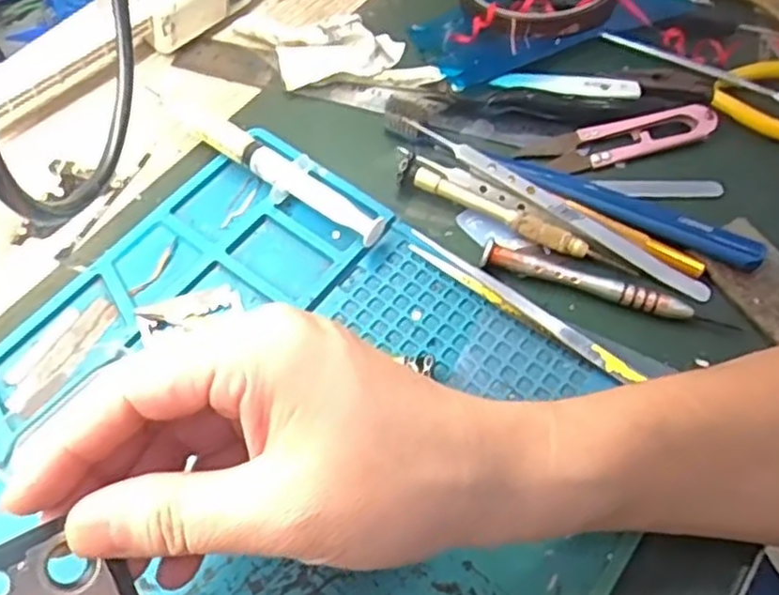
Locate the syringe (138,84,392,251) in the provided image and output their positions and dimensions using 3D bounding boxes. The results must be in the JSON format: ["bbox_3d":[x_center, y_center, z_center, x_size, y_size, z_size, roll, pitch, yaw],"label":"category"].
[{"bbox_3d":[-0.058,-0.065,0.348,0.135,0.015,0.024,37,65,16],"label":"syringe"}]

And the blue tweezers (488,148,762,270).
[{"bbox_3d":[0.108,-0.042,0.340,0.127,0.013,0.016,26,63,11],"label":"blue tweezers"}]

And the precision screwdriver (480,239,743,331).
[{"bbox_3d":[0.095,-0.005,0.321,0.112,0.007,0.009,17,61,6],"label":"precision screwdriver"}]

